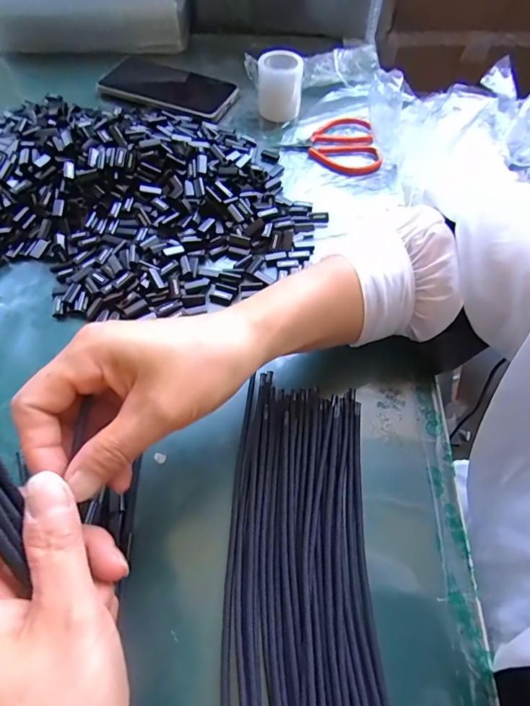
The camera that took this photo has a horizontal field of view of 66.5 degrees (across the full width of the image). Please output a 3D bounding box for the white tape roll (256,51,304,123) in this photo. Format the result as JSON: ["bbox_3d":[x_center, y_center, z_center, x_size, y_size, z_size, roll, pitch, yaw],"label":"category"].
[{"bbox_3d":[0.017,-0.302,0.459,0.043,0.056,0.043,0,60,-1],"label":"white tape roll"}]

